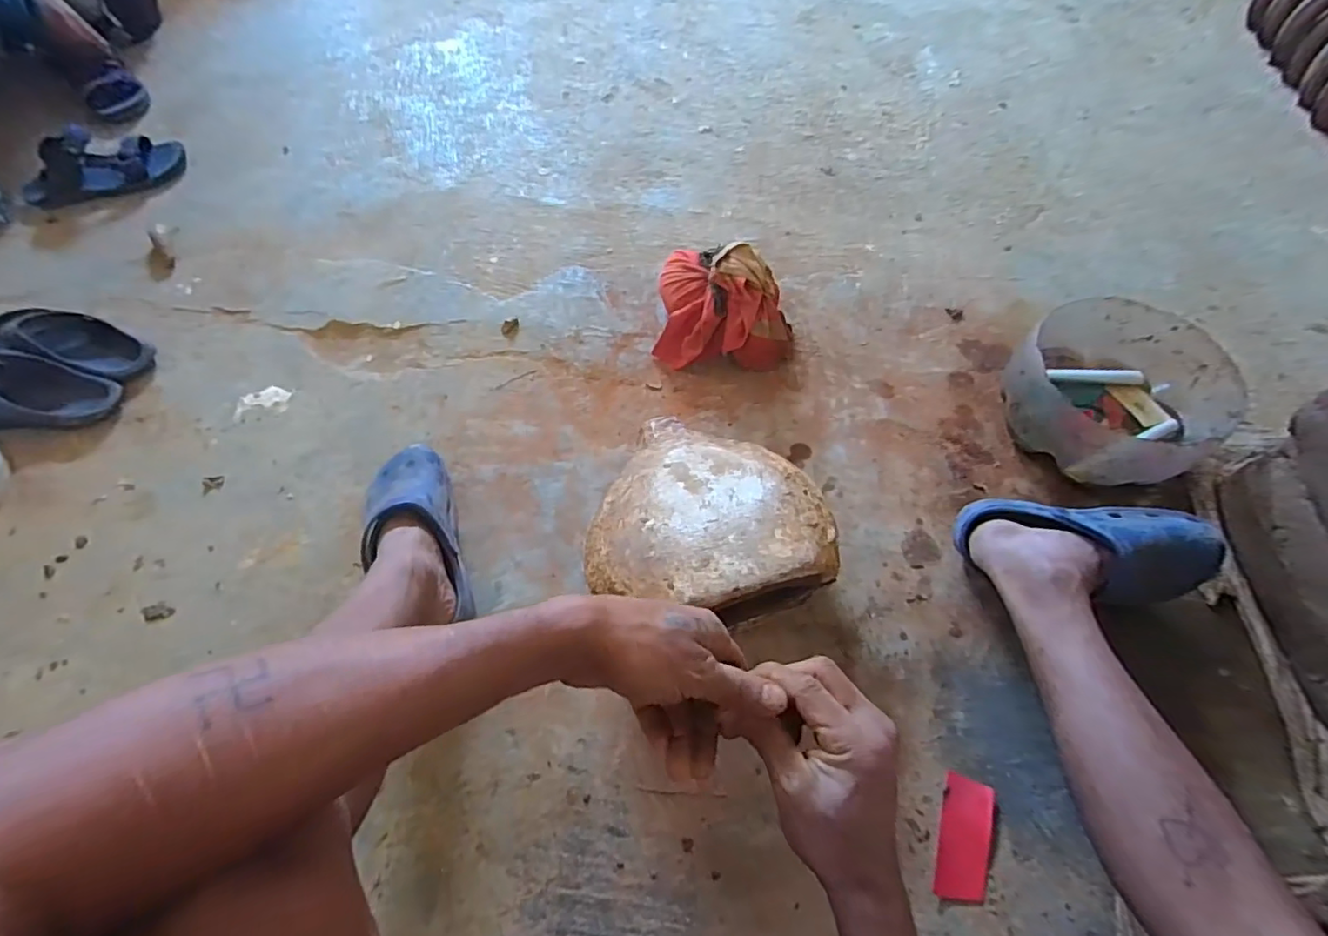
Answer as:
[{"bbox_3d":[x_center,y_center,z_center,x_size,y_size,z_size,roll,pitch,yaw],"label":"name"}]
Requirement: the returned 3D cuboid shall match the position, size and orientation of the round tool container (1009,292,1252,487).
[{"bbox_3d":[0.583,-0.088,0.782,0.245,0.135,0.231,0,61,-1],"label":"round tool container"}]

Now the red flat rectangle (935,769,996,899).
[{"bbox_3d":[0.292,0.359,0.572,0.044,0.004,0.104,13,63,18],"label":"red flat rectangle"}]

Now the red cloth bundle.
[{"bbox_3d":[0.094,-0.248,0.872,0.207,0.130,0.173,6,61,2],"label":"red cloth bundle"}]

